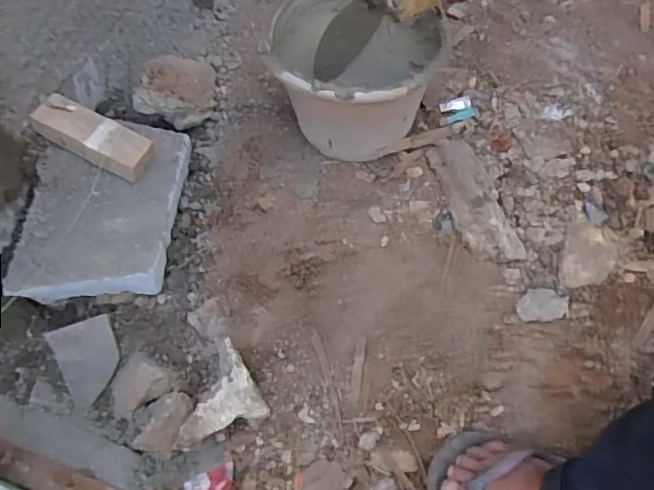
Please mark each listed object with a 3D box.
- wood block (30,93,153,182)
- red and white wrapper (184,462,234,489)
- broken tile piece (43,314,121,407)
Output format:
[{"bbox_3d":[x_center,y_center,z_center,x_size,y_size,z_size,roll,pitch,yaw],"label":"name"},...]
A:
[{"bbox_3d":[-0.356,-0.167,0.862,0.168,0.048,0.061,27,57,-6],"label":"wood block"},{"bbox_3d":[-0.165,0.341,0.806,0.070,0.014,0.040,-23,61,-15],"label":"red and white wrapper"},{"bbox_3d":[-0.367,0.176,0.870,0.092,0.015,0.120,-21,95,-6],"label":"broken tile piece"}]

